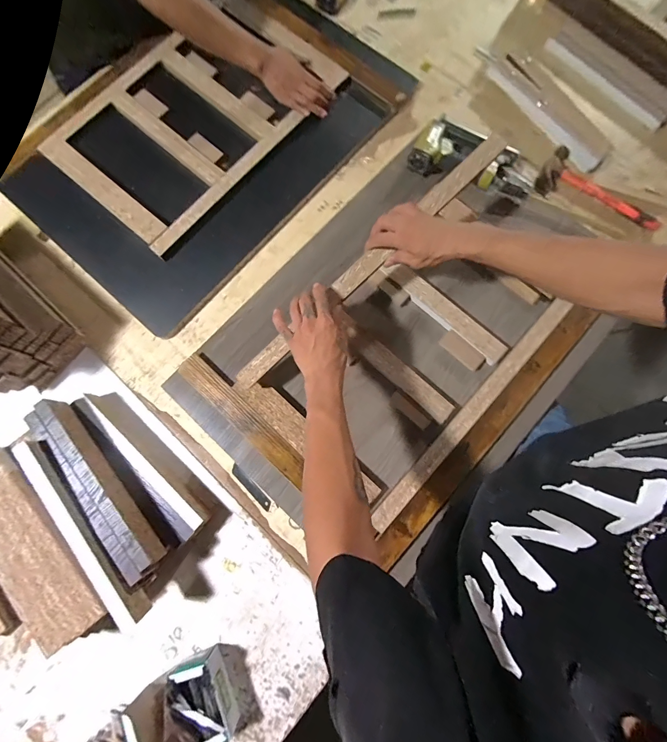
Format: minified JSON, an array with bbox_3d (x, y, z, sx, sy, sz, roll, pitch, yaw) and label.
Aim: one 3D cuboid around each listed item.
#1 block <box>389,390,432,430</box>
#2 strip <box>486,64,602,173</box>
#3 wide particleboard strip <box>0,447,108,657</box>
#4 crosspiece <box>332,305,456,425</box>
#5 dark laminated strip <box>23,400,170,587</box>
[{"bbox_3d":[0.136,0.070,0.615,0.079,0.021,0.025,39,82,6],"label":"block"},{"bbox_3d":[0.443,-0.546,0.741,0.044,0.021,0.319,-40,82,-7],"label":"strip"},{"bbox_3d":[-0.471,0.269,0.518,0.115,0.017,0.302,-35,80,-7],"label":"wide particleboard strip"},{"bbox_3d":[0.108,-0.005,0.628,0.252,0.030,0.043,41,82,7],"label":"crosspiece"},{"bbox_3d":[-0.371,0.180,0.545,0.052,0.055,0.314,-39,80,-8],"label":"dark laminated strip"}]

